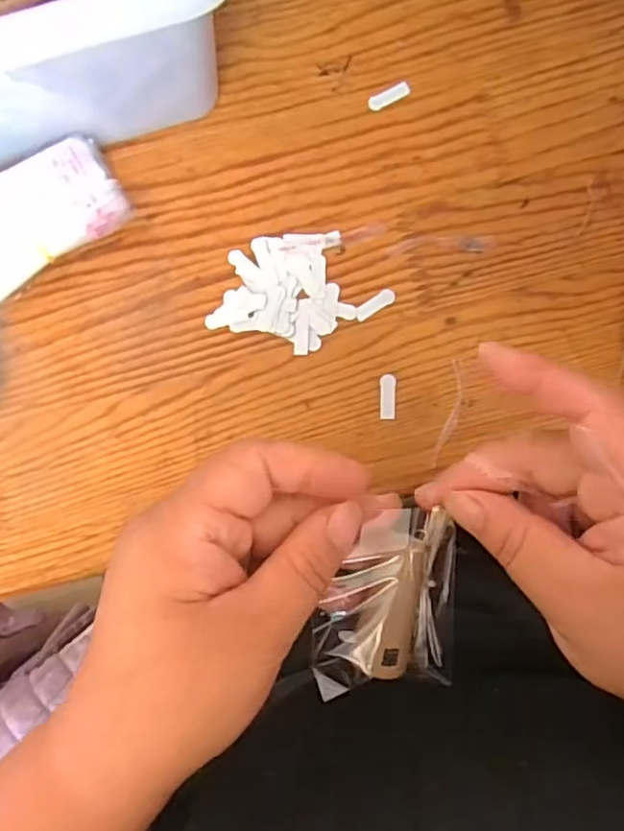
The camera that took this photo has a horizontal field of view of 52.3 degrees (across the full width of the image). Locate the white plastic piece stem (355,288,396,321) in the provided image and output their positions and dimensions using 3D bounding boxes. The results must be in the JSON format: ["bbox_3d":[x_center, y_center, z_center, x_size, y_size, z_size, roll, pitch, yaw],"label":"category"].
[{"bbox_3d":[0.032,-0.057,0.326,0.022,0.004,0.007,-33,89,-1],"label":"white plastic piece stem"}]

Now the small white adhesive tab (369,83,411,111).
[{"bbox_3d":[0.041,-0.167,0.331,0.022,0.004,0.008,-25,85,0],"label":"small white adhesive tab"}]

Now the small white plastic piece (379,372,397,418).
[{"bbox_3d":[0.039,-0.010,0.322,0.008,0.004,0.023,1,85,4],"label":"small white plastic piece"}]

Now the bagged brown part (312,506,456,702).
[{"bbox_3d":[0.027,0.069,0.236,0.052,0.020,0.065,0,83,4],"label":"bagged brown part"}]

